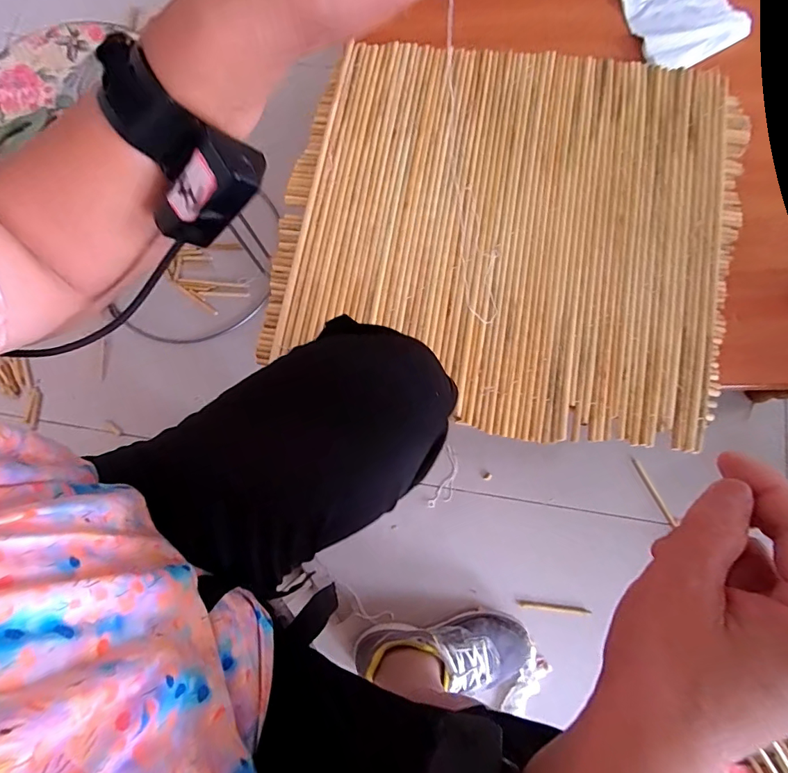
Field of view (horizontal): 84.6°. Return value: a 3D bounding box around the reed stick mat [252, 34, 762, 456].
[{"bbox_3d":[0.136,-0.191,0.527,0.532,0.012,0.480,9,79,4],"label":"reed stick mat"}]

